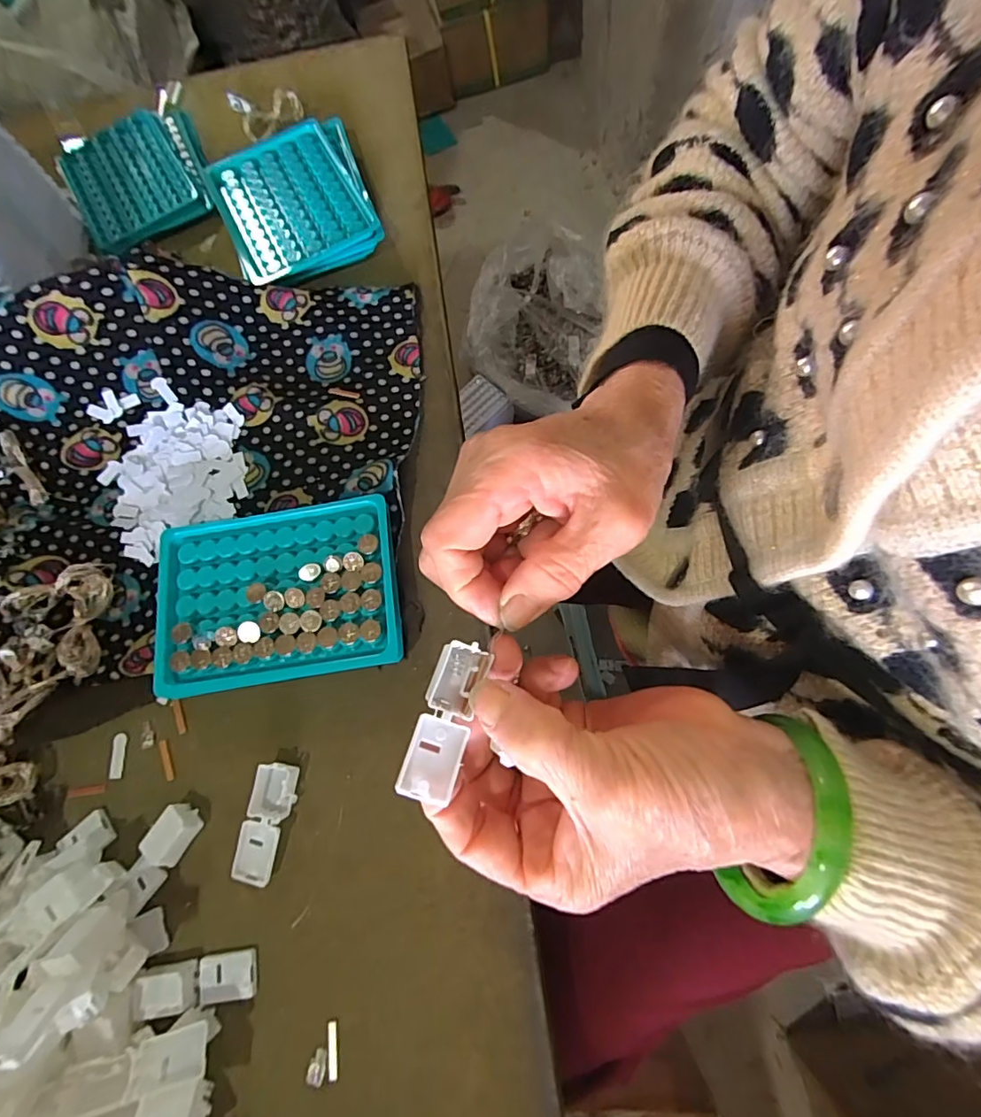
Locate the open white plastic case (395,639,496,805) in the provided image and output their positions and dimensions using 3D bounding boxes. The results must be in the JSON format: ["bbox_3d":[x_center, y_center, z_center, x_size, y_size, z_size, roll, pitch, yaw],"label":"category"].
[{"bbox_3d":[-0.016,0.059,0.188,0.019,0.013,0.055,14,68,6],"label":"open white plastic case"}]

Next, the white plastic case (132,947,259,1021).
[{"bbox_3d":[-0.141,0.205,0.248,0.056,0.008,0.020,-10,72,3],"label":"white plastic case"}]

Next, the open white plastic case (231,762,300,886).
[{"bbox_3d":[-0.117,0.135,0.265,0.023,0.009,0.056,12,74,10],"label":"open white plastic case"}]

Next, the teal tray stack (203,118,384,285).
[{"bbox_3d":[-0.143,-0.263,0.379,0.106,0.021,0.132,-25,72,-2],"label":"teal tray stack"}]

